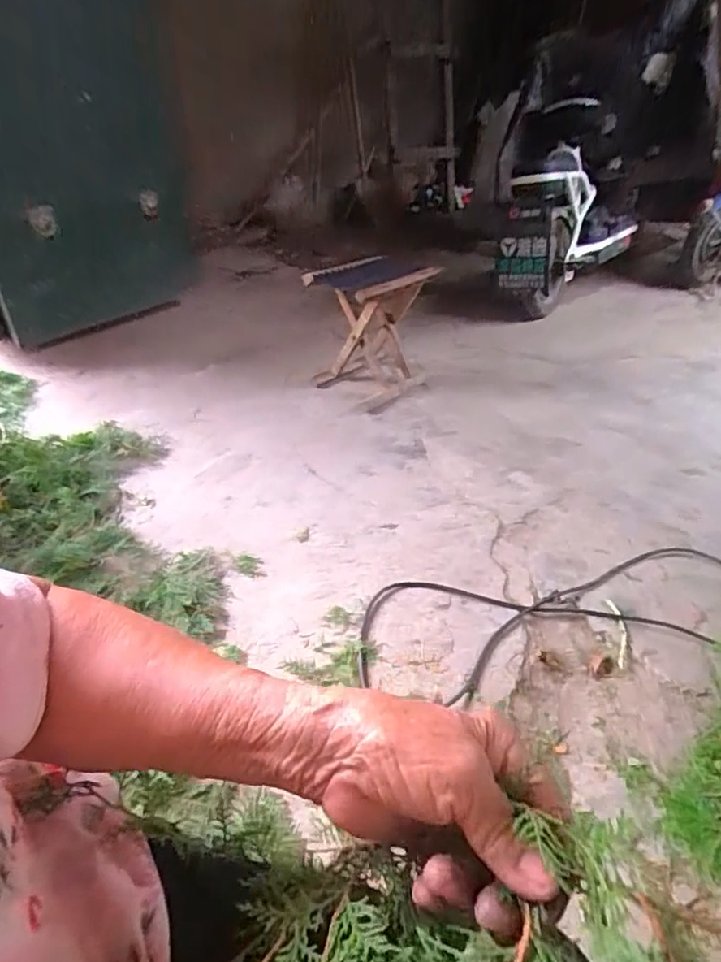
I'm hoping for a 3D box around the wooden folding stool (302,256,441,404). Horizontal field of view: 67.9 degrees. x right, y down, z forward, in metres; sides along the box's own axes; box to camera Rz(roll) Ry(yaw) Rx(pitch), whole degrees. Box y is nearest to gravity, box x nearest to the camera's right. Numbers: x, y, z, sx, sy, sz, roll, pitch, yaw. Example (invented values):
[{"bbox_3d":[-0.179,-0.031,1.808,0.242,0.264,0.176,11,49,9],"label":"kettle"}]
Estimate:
[{"bbox_3d":[0.022,-0.449,1.555,0.322,0.340,0.299,-20,45,-23],"label":"wooden folding stool"}]

